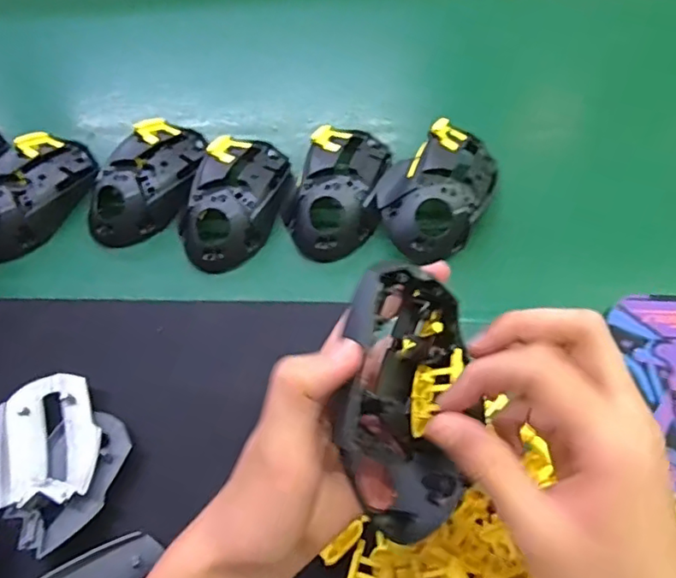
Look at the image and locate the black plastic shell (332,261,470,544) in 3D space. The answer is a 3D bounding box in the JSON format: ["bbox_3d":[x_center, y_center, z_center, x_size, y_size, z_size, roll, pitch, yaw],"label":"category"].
[{"bbox_3d":[0.032,0.048,0.257,0.057,0.049,0.114,2,75,5],"label":"black plastic shell"}]

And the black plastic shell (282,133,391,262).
[{"bbox_3d":[-0.004,-0.077,0.430,0.074,0.033,0.115,6,63,7],"label":"black plastic shell"}]

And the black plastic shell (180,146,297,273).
[{"bbox_3d":[-0.079,-0.069,0.436,0.063,0.038,0.114,16,65,11],"label":"black plastic shell"}]

